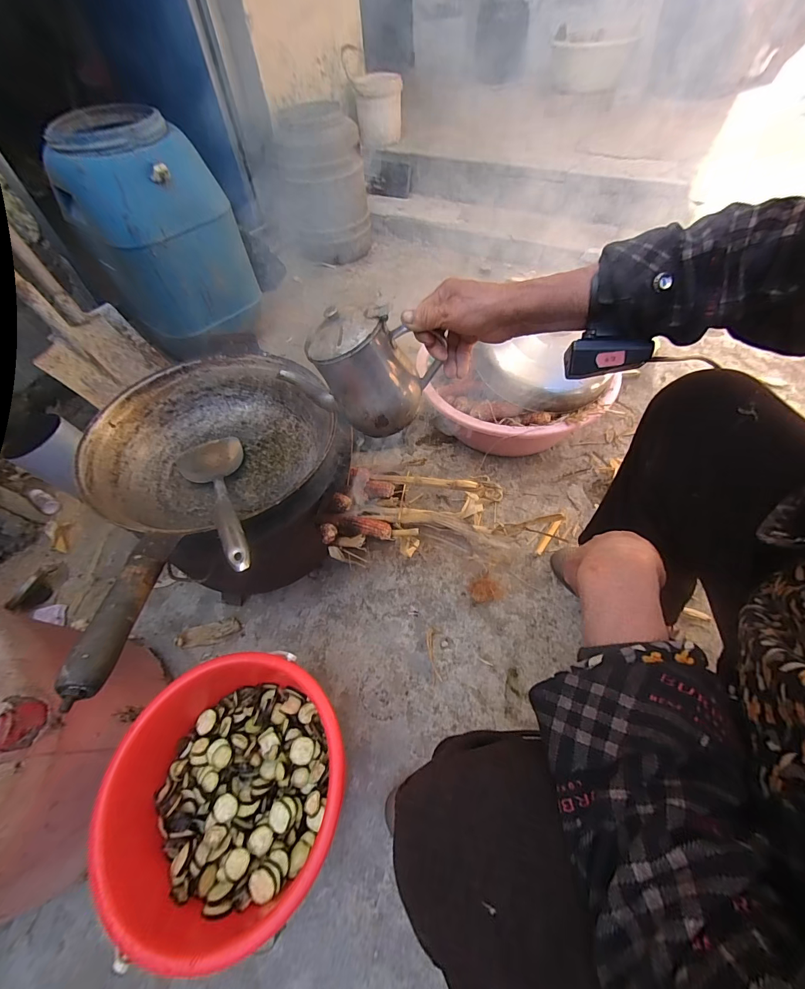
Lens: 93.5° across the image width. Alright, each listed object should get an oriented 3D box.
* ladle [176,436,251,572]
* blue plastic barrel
[{"bbox_3d":[-0.235,-0.008,0.491,0.093,0.038,0.358,-30,33,-17],"label":"ladle"},{"bbox_3d":[-0.621,-0.680,0.968,0.292,0.394,0.295,31,62,22],"label":"blue plastic barrel"}]

